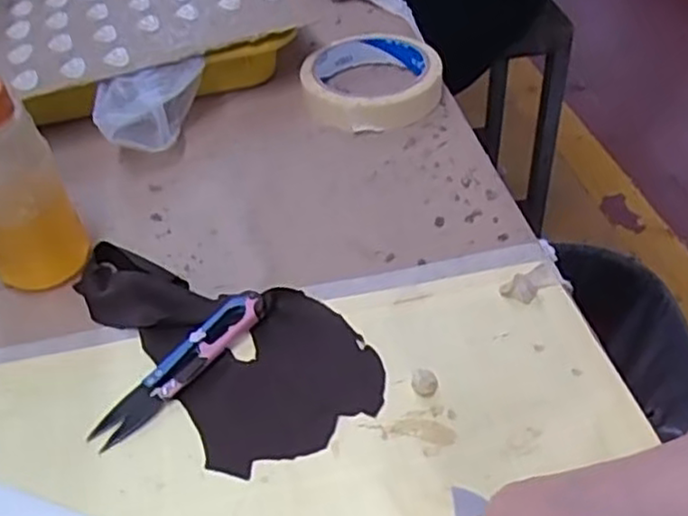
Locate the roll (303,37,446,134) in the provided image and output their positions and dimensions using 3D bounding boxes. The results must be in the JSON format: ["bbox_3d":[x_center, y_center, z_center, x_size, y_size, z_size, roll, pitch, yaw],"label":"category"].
[{"bbox_3d":[0.020,-0.126,0.511,0.094,0.028,0.093,-2,44,2],"label":"roll"}]

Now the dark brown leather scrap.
[{"bbox_3d":[-0.057,0.033,0.352,0.089,0.016,0.155,-32,50,-26],"label":"dark brown leather scrap"}]

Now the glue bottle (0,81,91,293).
[{"bbox_3d":[-0.161,-0.039,0.350,0.043,0.128,0.039,-1,44,3],"label":"glue bottle"}]

